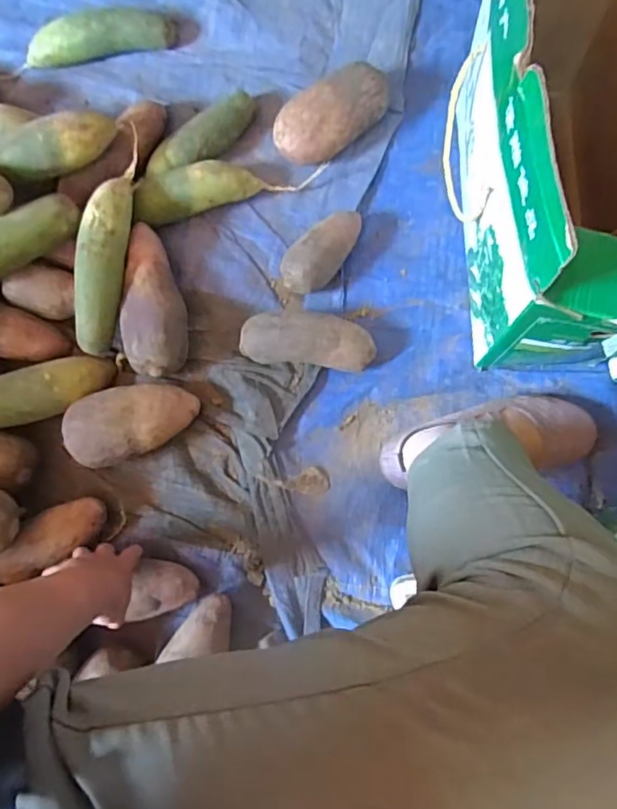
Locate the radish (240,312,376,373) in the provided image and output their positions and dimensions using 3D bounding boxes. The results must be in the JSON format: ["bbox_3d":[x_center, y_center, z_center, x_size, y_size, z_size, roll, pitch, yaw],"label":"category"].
[{"bbox_3d":[-0.001,-0.077,0.697,0.161,0.056,0.063,5,82,6],"label":"radish"}]

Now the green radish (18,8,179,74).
[{"bbox_3d":[-0.281,-0.488,0.763,0.206,0.046,0.044,-6,81,4],"label":"green radish"}]

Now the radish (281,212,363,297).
[{"bbox_3d":[0.017,-0.187,0.712,0.057,0.056,0.123,43,89,8],"label":"radish"}]

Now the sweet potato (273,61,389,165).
[{"bbox_3d":[0.028,-0.356,0.716,0.145,0.069,0.075,-39,80,-1],"label":"sweet potato"}]

